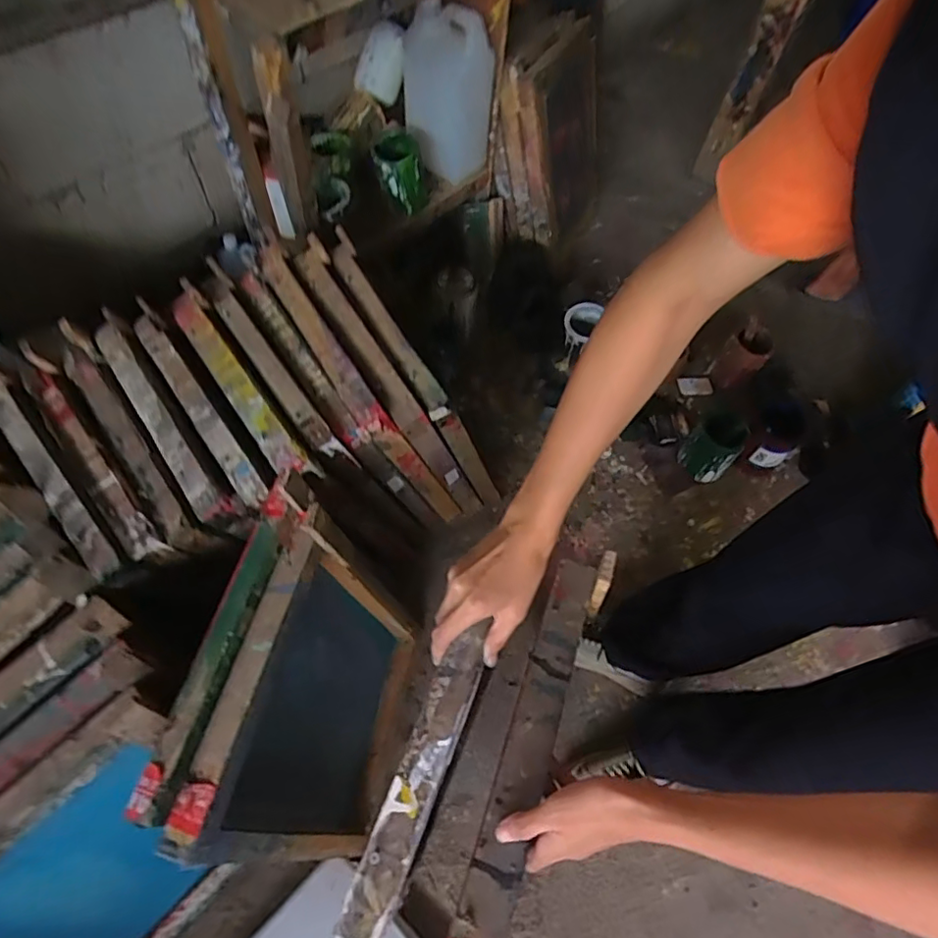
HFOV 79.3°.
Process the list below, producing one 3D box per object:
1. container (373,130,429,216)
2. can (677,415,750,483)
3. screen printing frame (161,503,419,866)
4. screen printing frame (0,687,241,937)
[{"bbox_3d":[-0.145,-0.632,1.212,0.108,0.130,0.135,-1,60,-4],"label":"container"},{"bbox_3d":[0.523,-0.043,1.213,0.088,0.150,0.094,1,60,-2],"label":"can"},{"bbox_3d":[-0.195,0.301,0.752,0.060,0.436,0.348,8,61,17],"label":"screen printing frame"},{"bbox_3d":[-0.418,0.467,0.663,0.052,0.443,0.349,33,65,32],"label":"screen printing frame"}]

